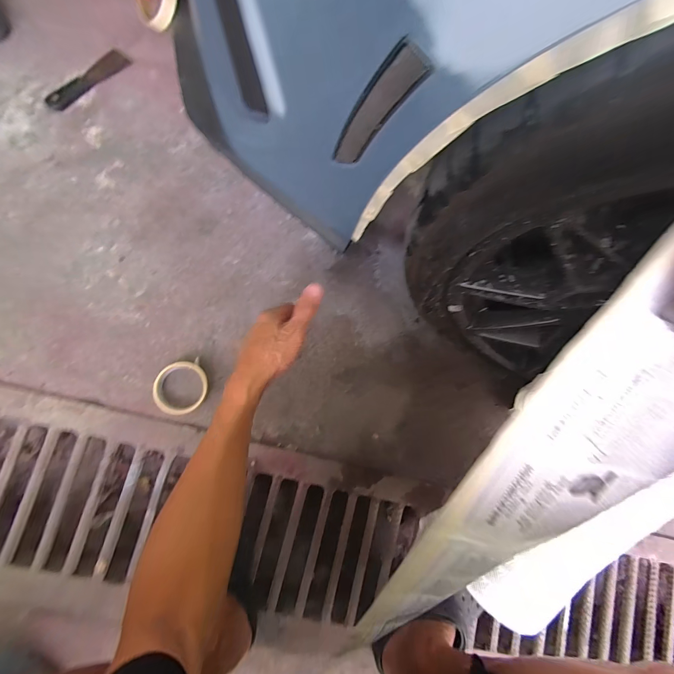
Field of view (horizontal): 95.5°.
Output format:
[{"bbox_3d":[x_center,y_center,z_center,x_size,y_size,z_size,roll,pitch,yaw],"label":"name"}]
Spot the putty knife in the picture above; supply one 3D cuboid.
[{"bbox_3d":[-0.537,-0.557,0.660,0.050,0.009,0.195,43,77,1],"label":"putty knife"}]

